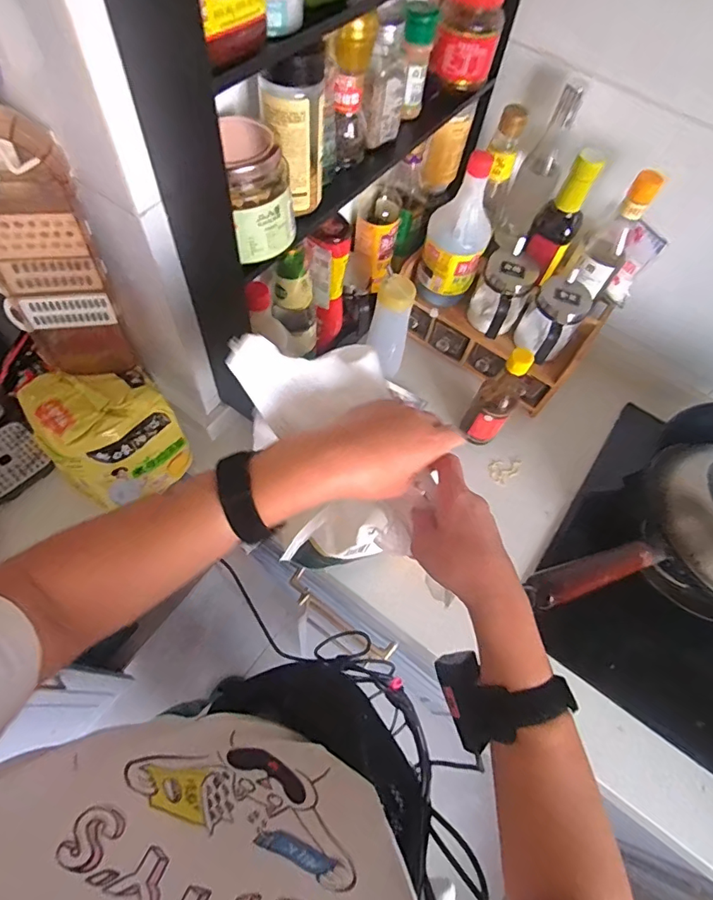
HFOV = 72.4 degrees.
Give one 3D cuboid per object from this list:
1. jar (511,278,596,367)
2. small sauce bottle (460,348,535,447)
[{"bbox_3d":[0.274,-0.178,0.692,0.076,0.092,0.112,28,65,11],"label":"jar"},{"bbox_3d":[0.191,-0.063,0.684,0.054,0.205,0.047,28,65,11],"label":"small sauce bottle"}]

